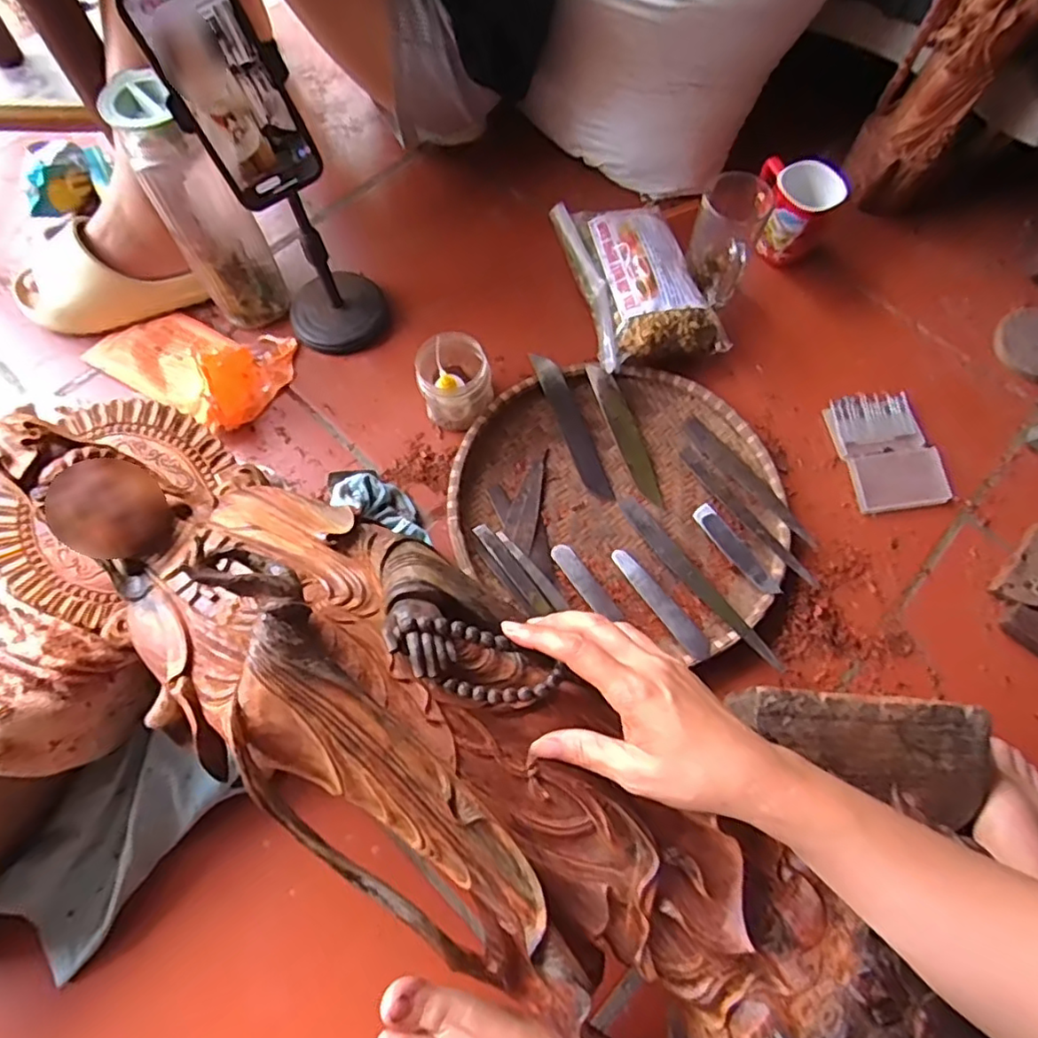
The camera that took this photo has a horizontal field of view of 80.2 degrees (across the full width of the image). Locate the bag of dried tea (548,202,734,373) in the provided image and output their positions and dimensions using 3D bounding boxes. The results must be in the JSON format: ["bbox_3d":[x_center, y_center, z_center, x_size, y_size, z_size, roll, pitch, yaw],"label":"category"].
[{"bbox_3d":[0.135,-0.277,0.716,0.144,0.065,0.233,-12,69,-7],"label":"bag of dried tea"}]

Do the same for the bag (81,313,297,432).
[{"bbox_3d":[-0.367,-0.195,0.682,0.214,0.065,0.139,27,69,11],"label":"bag"}]

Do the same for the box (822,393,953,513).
[{"bbox_3d":[0.400,-0.075,0.669,0.099,0.020,0.133,-9,67,-4],"label":"box"}]

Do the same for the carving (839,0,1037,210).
[{"bbox_3d":[0.482,-0.519,0.651,0.106,0.337,0.109,29,70,12],"label":"carving"}]

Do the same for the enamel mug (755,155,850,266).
[{"bbox_3d":[0.327,-0.371,0.739,0.095,0.090,0.082,24,69,10],"label":"enamel mug"}]

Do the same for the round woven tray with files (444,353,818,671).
[{"bbox_3d":[0.108,-0.028,0.637,0.333,0.036,0.296,12,67,5],"label":"round woven tray with files"}]

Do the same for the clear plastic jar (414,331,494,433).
[{"bbox_3d":[-0.068,-0.148,0.648,0.071,0.084,0.073,0,67,0],"label":"clear plastic jar"}]

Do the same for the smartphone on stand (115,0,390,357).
[{"bbox_3d":[-0.214,-0.298,0.585,0.117,0.332,0.092,-29,70,-12],"label":"smartphone on stand"}]

